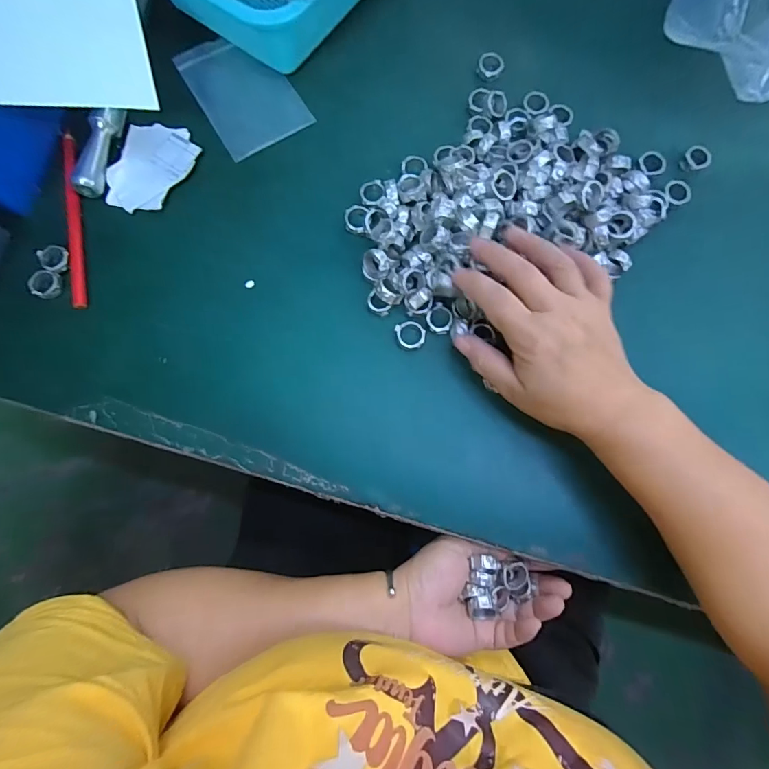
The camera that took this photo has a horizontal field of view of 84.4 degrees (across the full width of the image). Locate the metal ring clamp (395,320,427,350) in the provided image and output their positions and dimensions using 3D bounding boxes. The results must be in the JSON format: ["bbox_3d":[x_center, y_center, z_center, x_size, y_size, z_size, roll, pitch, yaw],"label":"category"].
[{"bbox_3d":[0.021,-0.039,0.330,0.023,0.004,0.022,-12,80,-2],"label":"metal ring clamp"}]

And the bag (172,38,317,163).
[{"bbox_3d":[-0.127,-0.265,0.381,0.078,0.004,0.124,-31,81,-5],"label":"bag"}]

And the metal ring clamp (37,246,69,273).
[{"bbox_3d":[-0.265,-0.101,0.340,0.020,0.004,0.023,-28,86,-20],"label":"metal ring clamp"}]

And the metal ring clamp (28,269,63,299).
[{"bbox_3d":[-0.270,-0.080,0.338,0.023,0.007,0.023,0,79,1],"label":"metal ring clamp"}]

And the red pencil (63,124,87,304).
[{"bbox_3d":[-0.253,-0.137,0.344,0.012,0.012,0.153,-9,79,-1],"label":"red pencil"}]

